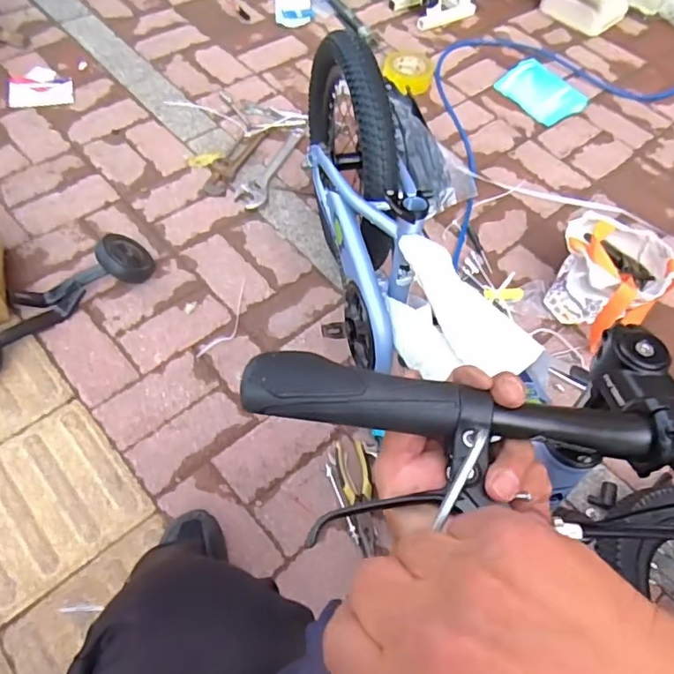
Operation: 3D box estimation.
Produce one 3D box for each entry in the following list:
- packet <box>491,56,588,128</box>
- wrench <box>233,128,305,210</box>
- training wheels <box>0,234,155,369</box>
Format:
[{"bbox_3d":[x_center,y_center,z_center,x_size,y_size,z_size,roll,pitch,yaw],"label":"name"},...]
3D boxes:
[{"bbox_3d":[0.547,-0.669,1.508,0.160,0.038,0.227,-27,62,-21],"label":"packet"},{"bbox_3d":[-0.156,-0.396,1.275,0.077,0.011,0.289,16,56,7],"label":"wrench"},{"bbox_3d":[-0.514,-0.070,0.989,0.132,0.073,0.390,38,61,20],"label":"training wheels"}]

